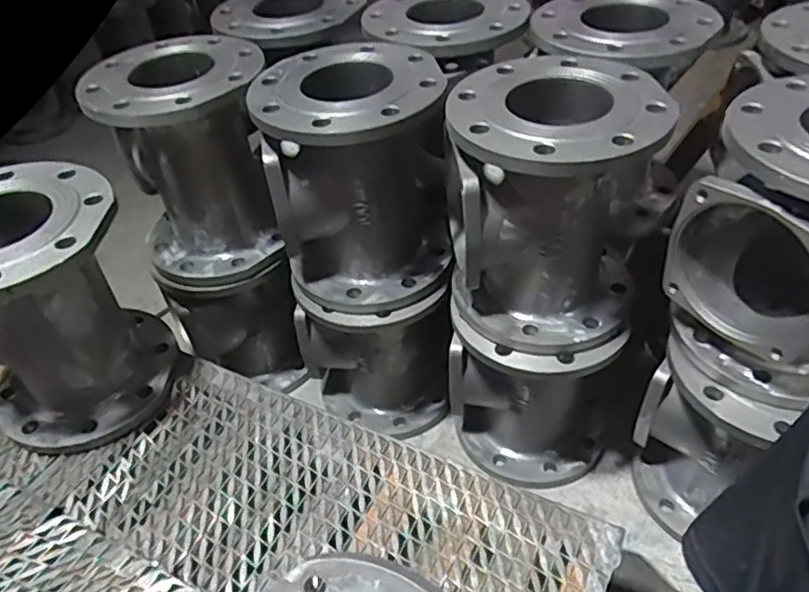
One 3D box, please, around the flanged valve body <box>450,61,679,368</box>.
[{"bbox_3d":[0.157,-0.095,0.693,0.210,0.260,0.231,7,44,12],"label":"flanged valve body"}]

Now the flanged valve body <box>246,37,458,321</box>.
[{"bbox_3d":[-0.051,-0.146,0.771,0.214,0.256,0.231,-8,43,-3],"label":"flanged valve body"}]

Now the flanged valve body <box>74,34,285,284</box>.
[{"bbox_3d":[-0.269,-0.180,0.824,0.204,0.247,0.199,-13,44,-9],"label":"flanged valve body"}]

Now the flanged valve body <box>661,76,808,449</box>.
[{"bbox_3d":[0.385,-0.038,0.609,0.205,0.263,0.241,31,53,32],"label":"flanged valve body"}]

